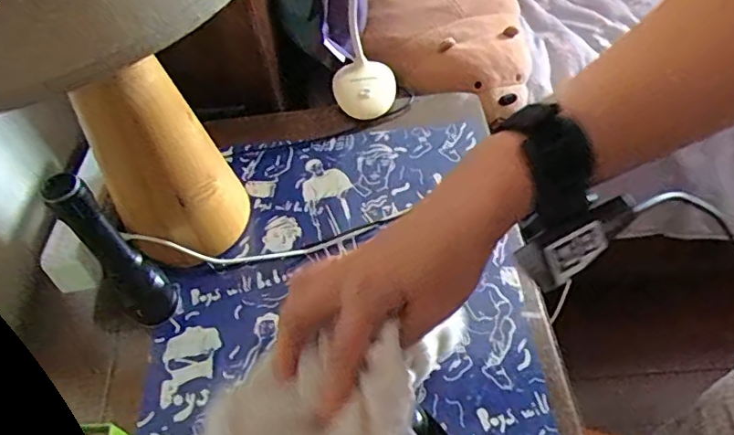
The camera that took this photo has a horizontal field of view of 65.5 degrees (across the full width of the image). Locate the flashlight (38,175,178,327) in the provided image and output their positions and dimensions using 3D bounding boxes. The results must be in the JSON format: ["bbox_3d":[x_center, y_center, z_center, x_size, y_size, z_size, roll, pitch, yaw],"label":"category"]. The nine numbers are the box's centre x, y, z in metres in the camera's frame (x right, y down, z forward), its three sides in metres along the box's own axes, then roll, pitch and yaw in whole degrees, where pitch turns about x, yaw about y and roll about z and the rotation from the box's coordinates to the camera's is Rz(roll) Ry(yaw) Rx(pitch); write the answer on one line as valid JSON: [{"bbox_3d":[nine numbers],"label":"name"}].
[{"bbox_3d":[-0.190,0.029,0.441,0.039,0.167,0.038,0,54,0],"label":"flashlight"}]

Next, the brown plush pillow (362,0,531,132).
[{"bbox_3d":[0.111,-0.309,0.826,0.216,0.069,0.415,0,54,4],"label":"brown plush pillow"}]

